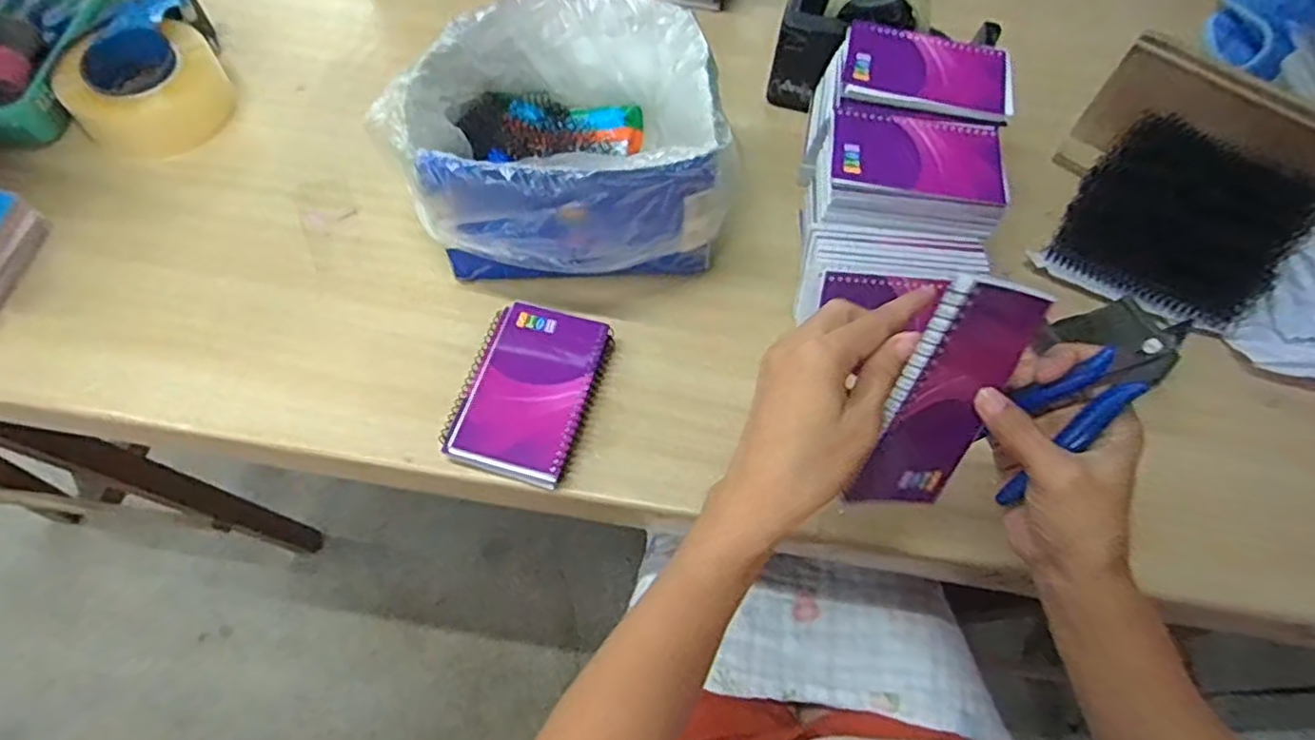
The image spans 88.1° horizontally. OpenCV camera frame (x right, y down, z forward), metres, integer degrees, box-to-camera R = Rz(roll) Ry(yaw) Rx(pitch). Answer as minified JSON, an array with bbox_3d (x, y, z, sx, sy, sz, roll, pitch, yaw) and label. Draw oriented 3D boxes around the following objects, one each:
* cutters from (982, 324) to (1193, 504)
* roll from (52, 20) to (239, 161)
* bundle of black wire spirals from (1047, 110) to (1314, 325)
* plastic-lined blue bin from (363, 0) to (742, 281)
[{"bbox_3d":[0.217,0.019,0.355,0.014,0.123,0.041,-5,55,-47],"label":"cutters"},{"bbox_3d":[-0.473,-0.257,0.632,0.131,0.059,0.116,-20,65,-12],"label":"roll"},{"bbox_3d":[0.462,-0.129,0.595,0.174,0.064,0.145,31,65,13],"label":"bundle of black wire spirals"},{"bbox_3d":[-0.072,-0.179,0.557,0.251,0.153,0.221,-11,63,-8],"label":"plastic-lined blue bin"}]

